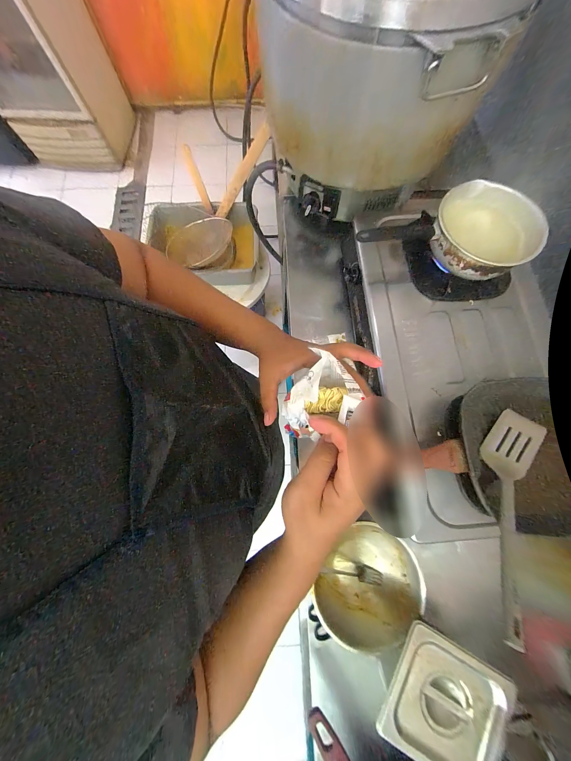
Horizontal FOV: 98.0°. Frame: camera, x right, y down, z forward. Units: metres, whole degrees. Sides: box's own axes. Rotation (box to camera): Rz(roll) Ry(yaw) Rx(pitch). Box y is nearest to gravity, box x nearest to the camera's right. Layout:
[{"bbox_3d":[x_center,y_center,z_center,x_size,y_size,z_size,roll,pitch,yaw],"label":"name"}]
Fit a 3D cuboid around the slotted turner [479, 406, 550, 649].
[{"bbox_3d":[0.347,0.210,0.393,0.074,0.042,0.330,16,76,4],"label":"slotted turner"}]

